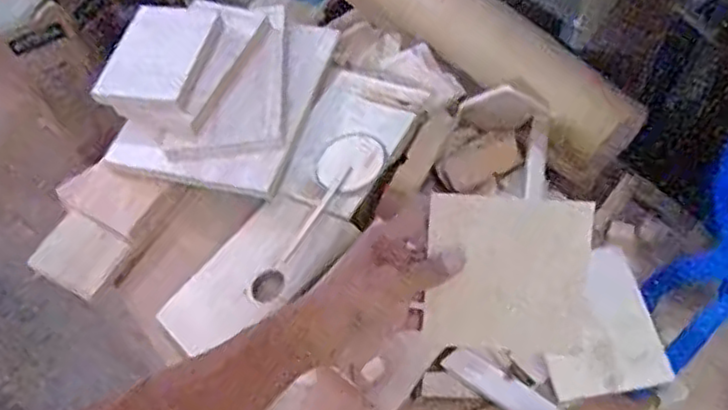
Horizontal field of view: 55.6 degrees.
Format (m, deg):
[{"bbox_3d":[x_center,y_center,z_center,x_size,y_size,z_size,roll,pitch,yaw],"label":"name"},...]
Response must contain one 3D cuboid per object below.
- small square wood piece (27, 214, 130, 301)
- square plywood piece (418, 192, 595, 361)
[{"bbox_3d":[-0.303,0.053,0.734,0.080,0.012,0.071,30,73,5],"label":"small square wood piece"},{"bbox_3d":[0.111,0.056,0.528,0.119,0.124,0.006,4,17,5],"label":"square plywood piece"}]

